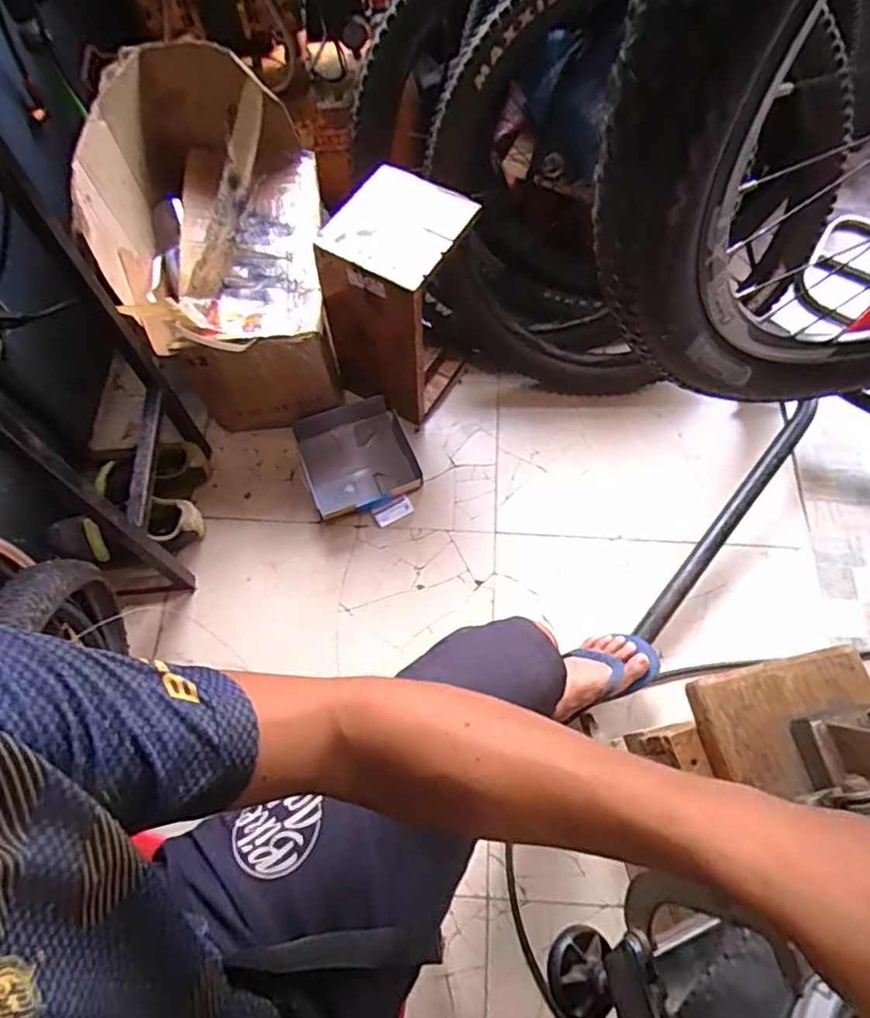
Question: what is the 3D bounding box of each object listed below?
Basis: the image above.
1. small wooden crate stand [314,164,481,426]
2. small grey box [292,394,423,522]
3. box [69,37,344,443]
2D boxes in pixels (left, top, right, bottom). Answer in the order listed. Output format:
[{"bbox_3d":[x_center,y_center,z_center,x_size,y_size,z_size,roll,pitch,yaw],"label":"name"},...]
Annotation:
[{"bbox_3d":[-0.062,-0.359,1.106,0.182,0.374,0.245,34,71,13],"label":"small wooden crate stand"},{"bbox_3d":[-0.151,-0.100,1.209,0.211,0.065,0.216,-19,68,-8],"label":"small grey box"},{"bbox_3d":[-0.364,-0.461,1.089,0.311,0.443,0.437,-7,67,-3],"label":"box"}]

